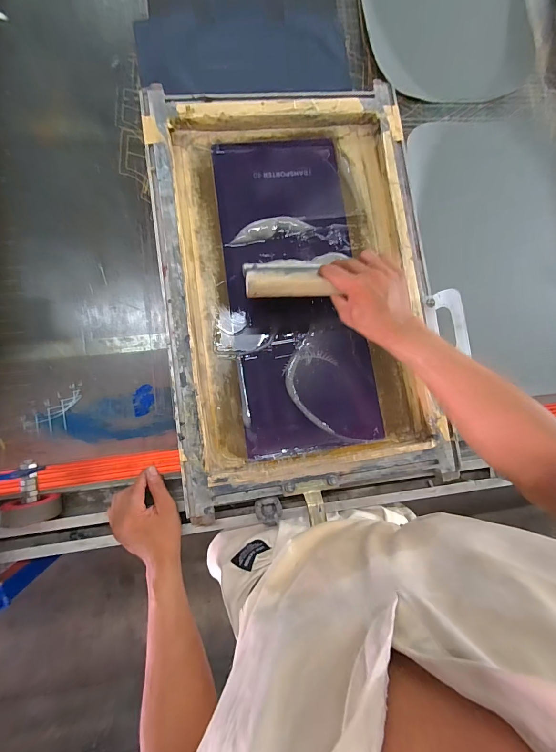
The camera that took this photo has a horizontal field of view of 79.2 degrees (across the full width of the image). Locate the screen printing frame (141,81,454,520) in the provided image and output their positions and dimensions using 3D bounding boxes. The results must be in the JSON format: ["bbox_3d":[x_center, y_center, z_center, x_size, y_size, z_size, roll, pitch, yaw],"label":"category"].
[{"bbox_3d":[0.034,-0.126,0.534,0.410,0.059,0.663,-7,89,-6],"label":"screen printing frame"}]

